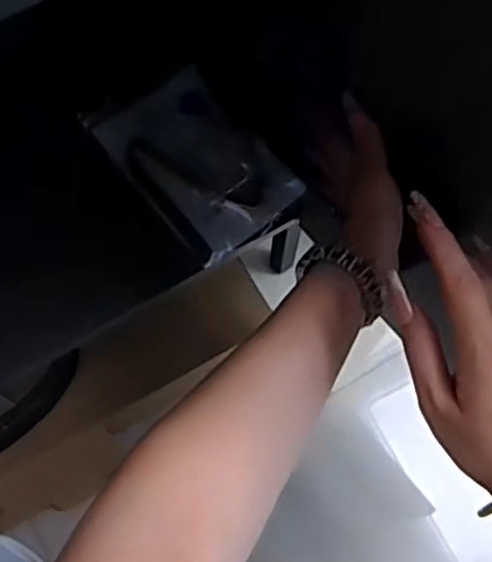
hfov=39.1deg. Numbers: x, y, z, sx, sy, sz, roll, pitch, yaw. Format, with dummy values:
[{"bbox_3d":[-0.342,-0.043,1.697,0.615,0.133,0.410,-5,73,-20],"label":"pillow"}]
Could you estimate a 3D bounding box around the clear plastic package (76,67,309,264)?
[{"bbox_3d":[-0.054,-0.131,0.751,0.135,0.022,0.212,-36,73,-13],"label":"clear plastic package"}]

